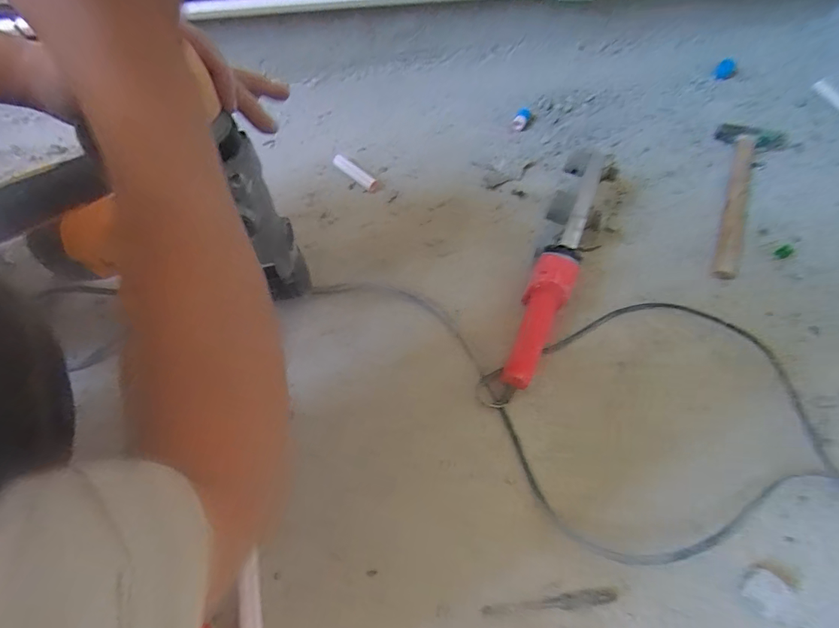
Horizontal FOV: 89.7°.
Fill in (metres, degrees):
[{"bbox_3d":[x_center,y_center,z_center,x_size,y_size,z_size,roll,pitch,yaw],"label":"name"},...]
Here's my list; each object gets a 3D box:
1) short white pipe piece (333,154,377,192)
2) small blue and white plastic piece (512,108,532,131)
[{"bbox_3d":[-0.100,-0.222,0.661,0.086,0.012,0.017,40,69,16],"label":"short white pipe piece"},{"bbox_3d":[0.167,-0.318,0.691,0.025,0.031,0.027,16,64,5],"label":"small blue and white plastic piece"}]

